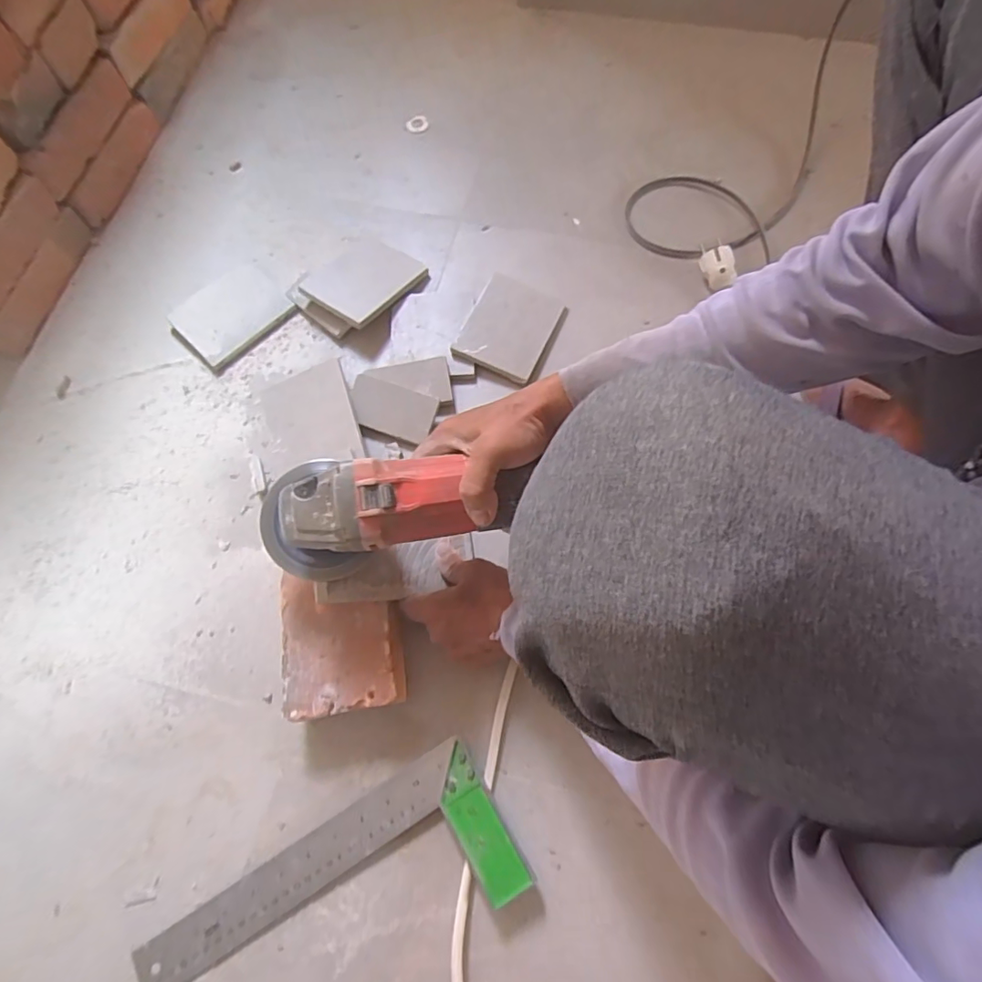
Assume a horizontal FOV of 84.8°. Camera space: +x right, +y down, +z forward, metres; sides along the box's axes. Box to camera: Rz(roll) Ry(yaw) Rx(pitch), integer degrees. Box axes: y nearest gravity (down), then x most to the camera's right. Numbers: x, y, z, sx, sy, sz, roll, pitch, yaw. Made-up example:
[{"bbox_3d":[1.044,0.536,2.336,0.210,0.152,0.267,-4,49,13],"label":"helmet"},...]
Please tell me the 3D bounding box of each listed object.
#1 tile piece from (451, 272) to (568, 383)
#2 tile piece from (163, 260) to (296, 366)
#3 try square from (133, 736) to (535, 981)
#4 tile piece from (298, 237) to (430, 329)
[{"bbox_3d":[0.023,-0.188,0.616,0.094,0.007,0.120,28,71,-3],"label":"tile piece"},{"bbox_3d":[-0.302,-0.211,0.628,0.121,0.007,0.102,-43,75,-13],"label":"tile piece"},{"bbox_3d":[-0.126,0.335,0.427,0.301,0.023,0.118,-30,73,-9],"label":"try square"},{"bbox_3d":[-0.154,-0.254,0.636,0.114,0.015,0.123,32,65,13],"label":"tile piece"}]

